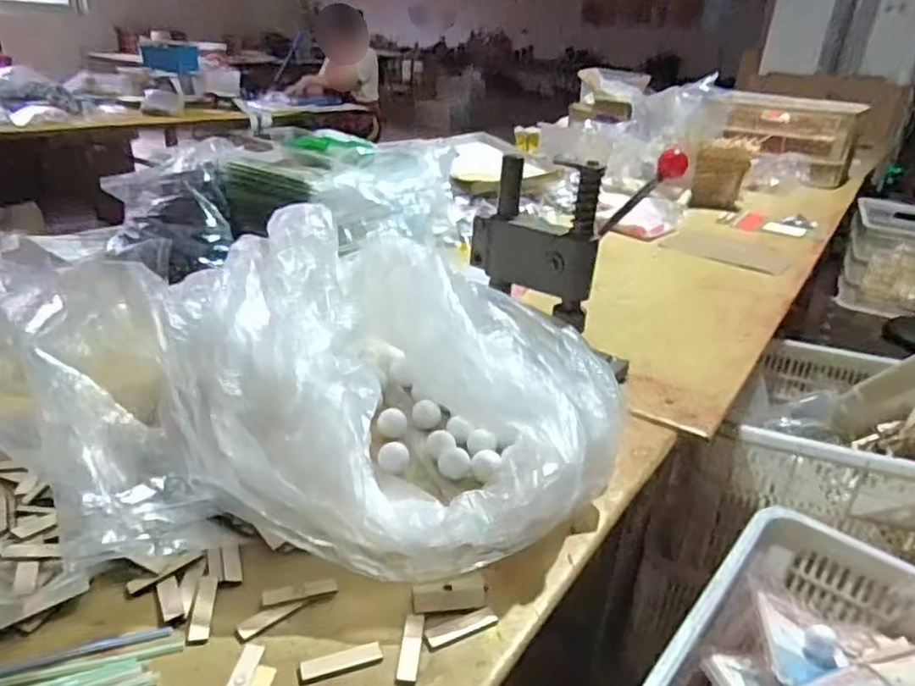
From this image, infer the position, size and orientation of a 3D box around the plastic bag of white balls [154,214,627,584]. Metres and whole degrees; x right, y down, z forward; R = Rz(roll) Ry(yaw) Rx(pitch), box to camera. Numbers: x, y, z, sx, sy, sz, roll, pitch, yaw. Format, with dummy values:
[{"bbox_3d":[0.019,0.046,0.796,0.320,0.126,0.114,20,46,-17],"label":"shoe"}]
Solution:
[{"bbox_3d":[-0.070,0.047,0.647,0.398,0.210,0.360,19,28,26],"label":"plastic bag of white balls"}]

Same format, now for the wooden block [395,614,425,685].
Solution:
[{"bbox_3d":[-0.037,0.237,0.500,0.016,0.005,0.061,7,25,2],"label":"wooden block"}]

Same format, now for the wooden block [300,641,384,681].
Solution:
[{"bbox_3d":[-0.087,0.239,0.486,0.061,0.004,0.017,-5,27,-23],"label":"wooden block"}]

